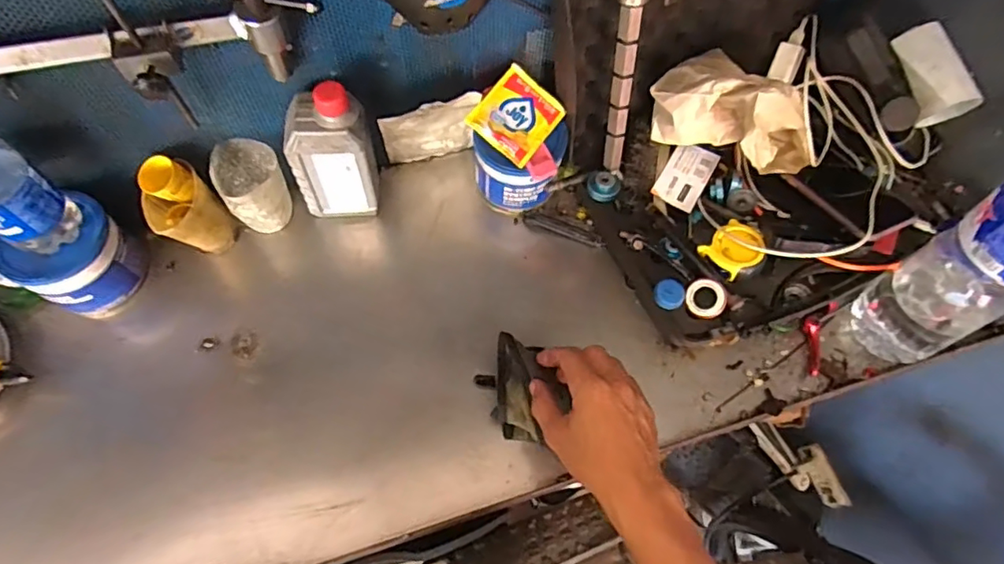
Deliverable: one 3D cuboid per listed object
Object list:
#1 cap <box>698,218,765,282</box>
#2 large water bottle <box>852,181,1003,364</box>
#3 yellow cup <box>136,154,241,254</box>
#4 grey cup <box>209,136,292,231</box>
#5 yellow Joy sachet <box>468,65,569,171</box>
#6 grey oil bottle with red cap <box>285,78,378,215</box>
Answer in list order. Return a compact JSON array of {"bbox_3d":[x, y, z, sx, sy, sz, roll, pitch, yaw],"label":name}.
[{"bbox_3d":[0.245,-0.035,0.593,0.059,0.024,0.050,-36,70,-17],"label":"cap"},{"bbox_3d":[0.434,-0.019,0.501,0.099,0.307,0.089,-21,67,-11],"label":"large water bottle"},{"bbox_3d":[-0.340,-0.071,0.621,0.066,0.124,0.063,1,65,-1],"label":"yellow cup"},{"bbox_3d":[-0.271,-0.099,0.636,0.068,0.111,0.068,1,65,-1],"label":"grey cup"},{"bbox_3d":[0.017,-0.181,0.616,0.079,0.006,0.092,38,72,-5],"label":"yellow Joy sachet"},{"bbox_3d":[-0.182,-0.132,0.614,0.086,0.190,0.049,-3,65,-3],"label":"grey oil bottle with red cap"}]

